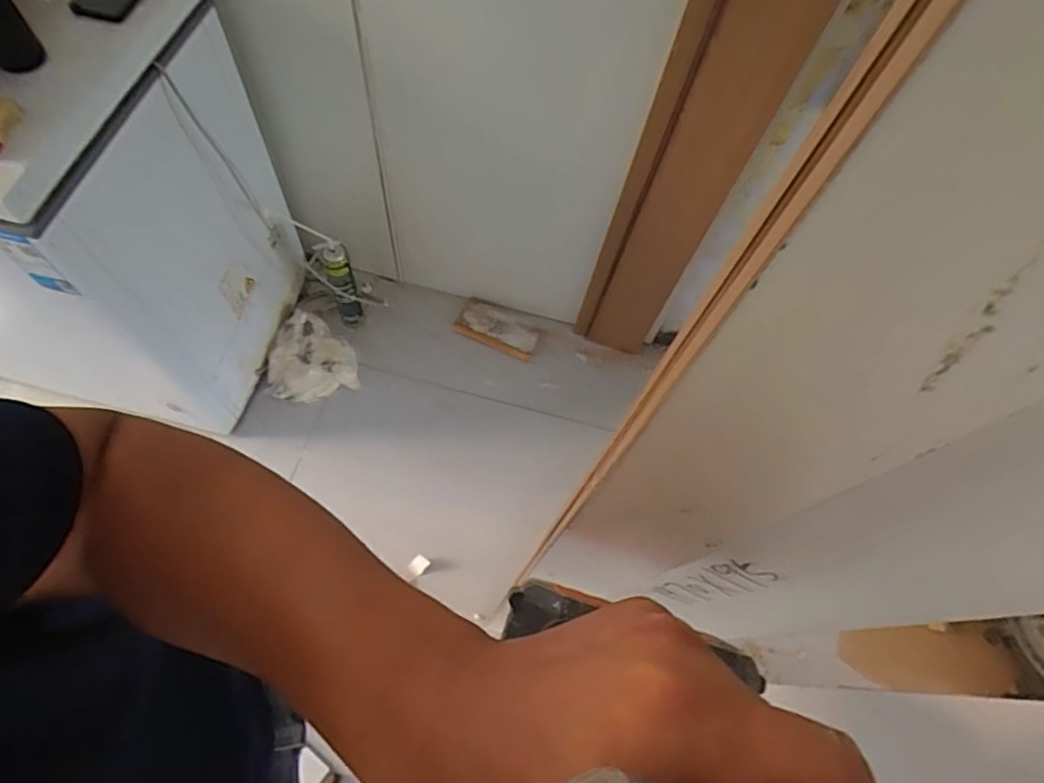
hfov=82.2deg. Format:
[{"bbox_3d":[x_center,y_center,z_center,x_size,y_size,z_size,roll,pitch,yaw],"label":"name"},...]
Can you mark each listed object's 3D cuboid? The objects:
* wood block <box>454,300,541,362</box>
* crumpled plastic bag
[{"bbox_3d":[-0.070,-0.193,1.809,0.254,0.028,0.142,23,66,10],"label":"wood block"},{"bbox_3d":[-0.609,-0.100,1.702,0.242,0.129,0.254,-19,69,-15],"label":"crumpled plastic bag"}]

